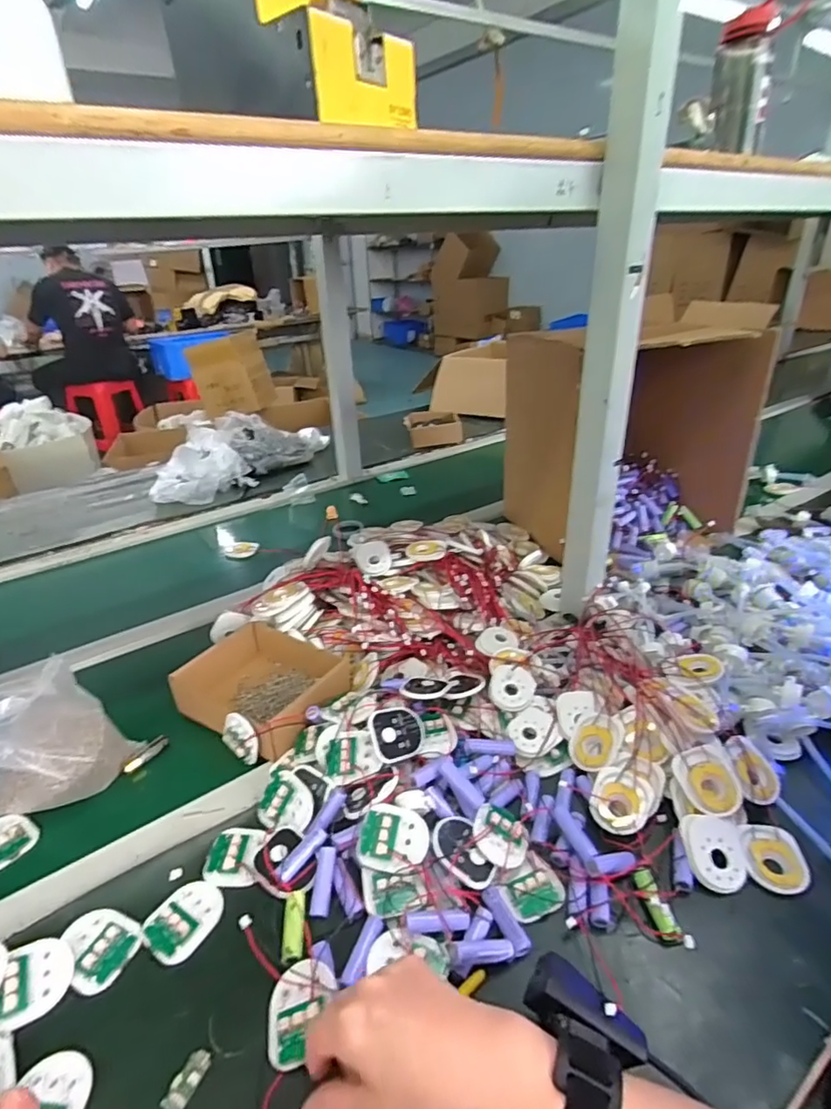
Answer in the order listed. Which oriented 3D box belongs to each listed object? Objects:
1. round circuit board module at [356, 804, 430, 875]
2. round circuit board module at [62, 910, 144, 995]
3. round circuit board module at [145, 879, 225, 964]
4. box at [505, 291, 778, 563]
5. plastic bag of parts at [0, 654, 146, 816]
[{"bbox_3d":[-0.018,0.237,0.469,0.058,0.009,0.050,7,52,8],"label":"round circuit board module"},{"bbox_3d":[-0.247,0.304,0.438,0.056,0.014,0.049,16,34,29],"label":"round circuit board module"},{"bbox_3d":[-0.187,0.294,0.455,0.047,0.008,0.060,14,33,27],"label":"round circuit board module"},{"bbox_3d":[0.337,-0.199,0.923,0.308,0.313,0.253,-8,30,-10],"label":"box"},{"bbox_3d":[-0.366,0.174,0.542,0.116,0.140,0.096,-2,31,0],"label":"plastic bag of parts"}]

